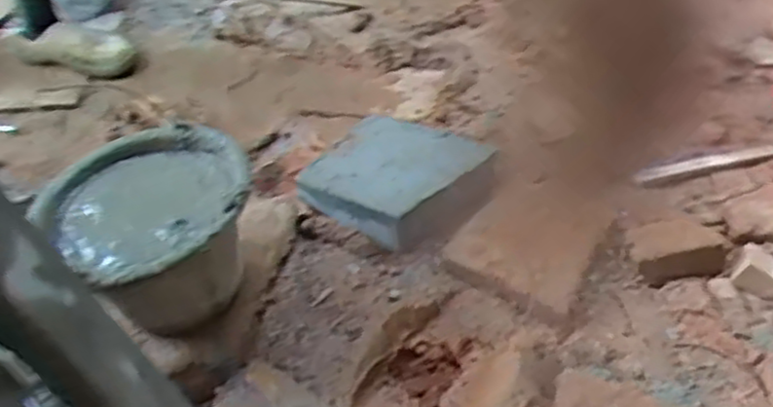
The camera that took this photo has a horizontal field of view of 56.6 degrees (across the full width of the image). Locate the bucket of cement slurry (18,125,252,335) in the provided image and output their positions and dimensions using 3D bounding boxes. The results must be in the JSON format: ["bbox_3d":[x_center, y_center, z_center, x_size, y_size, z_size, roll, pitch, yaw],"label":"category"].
[{"bbox_3d":[-0.278,0.043,0.879,0.240,0.177,0.260,-21,43,-17],"label":"bucket of cement slurry"}]

